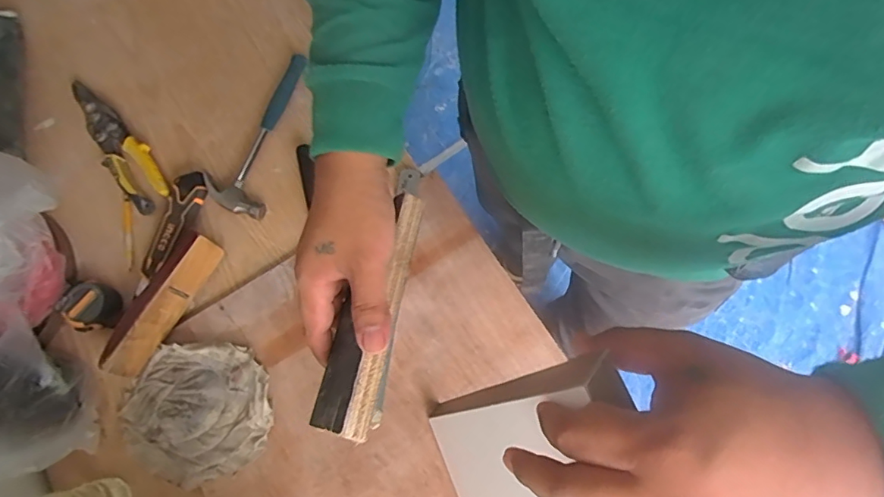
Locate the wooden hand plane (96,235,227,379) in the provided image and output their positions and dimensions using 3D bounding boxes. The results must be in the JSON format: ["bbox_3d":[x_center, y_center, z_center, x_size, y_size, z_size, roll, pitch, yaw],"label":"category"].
[{"bbox_3d":[-0.355,0.069,0.633,0.047,0.051,0.192,27,77,9],"label":"wooden hand plane"}]

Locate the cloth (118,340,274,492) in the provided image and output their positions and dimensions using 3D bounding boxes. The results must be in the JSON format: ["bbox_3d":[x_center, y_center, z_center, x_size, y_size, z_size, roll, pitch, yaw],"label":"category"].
[{"bbox_3d":[-0.306,0.200,0.611,0.186,0.024,0.162,-5,74,1],"label":"cloth"}]

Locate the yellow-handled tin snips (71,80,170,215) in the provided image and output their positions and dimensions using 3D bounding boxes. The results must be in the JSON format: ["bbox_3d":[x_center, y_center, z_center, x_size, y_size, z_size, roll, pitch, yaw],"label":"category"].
[{"bbox_3d":[-0.469,-0.150,0.715,0.060,0.024,0.222,-41,77,-9],"label":"yellow-handled tin snips"}]

